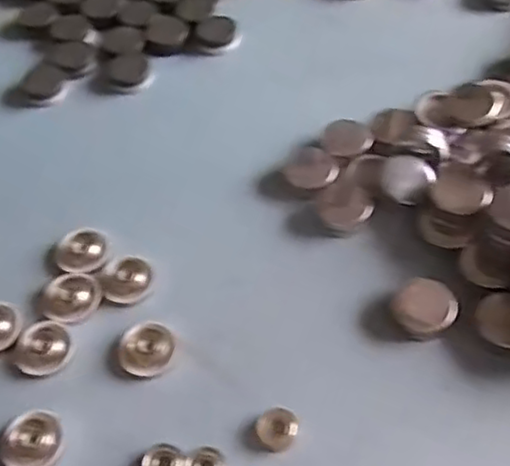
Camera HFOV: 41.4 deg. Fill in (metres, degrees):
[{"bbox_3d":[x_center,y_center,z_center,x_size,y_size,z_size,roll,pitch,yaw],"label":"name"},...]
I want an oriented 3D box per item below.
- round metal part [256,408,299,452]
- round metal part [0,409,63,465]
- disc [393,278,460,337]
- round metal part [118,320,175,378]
[{"bbox_3d":[0.011,0.104,0.357,0.019,0.008,0.022,29,63,22],"label":"round metal part"},{"bbox_3d":[-0.119,0.111,0.362,0.031,0.010,0.034,-2,56,3],"label":"round metal part"},{"bbox_3d":[0.098,0.042,0.386,0.034,0.010,0.032,-2,56,3],"label":"disc"},{"bbox_3d":[-0.062,0.066,0.388,0.031,0.006,0.032,-2,56,3],"label":"round metal part"}]

